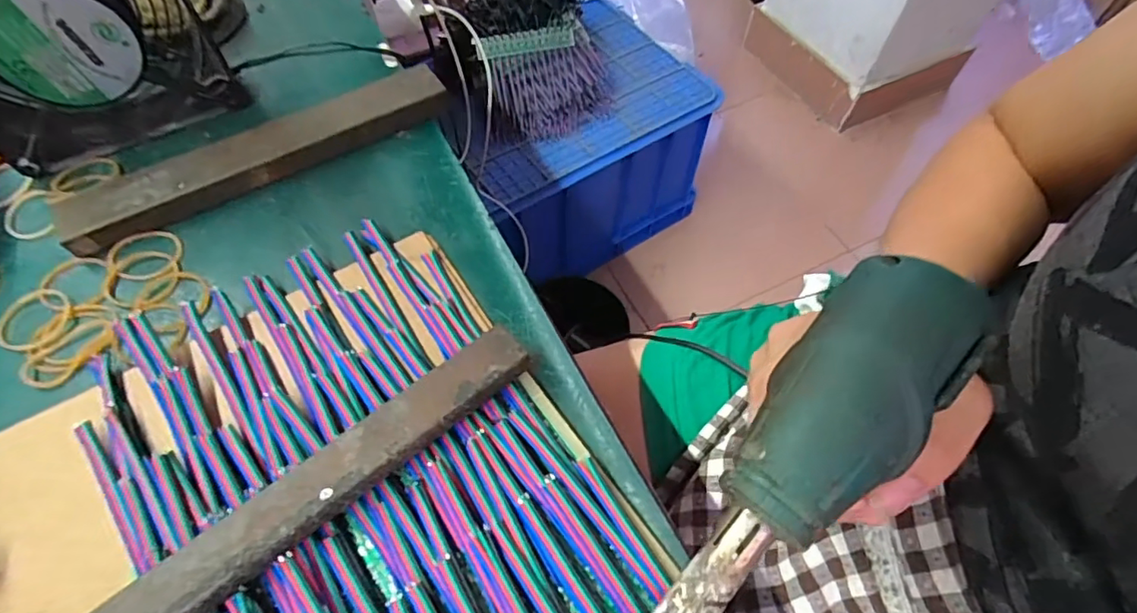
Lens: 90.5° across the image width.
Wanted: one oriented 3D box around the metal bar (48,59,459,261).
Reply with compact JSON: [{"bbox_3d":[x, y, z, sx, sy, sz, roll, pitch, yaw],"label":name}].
[{"bbox_3d":[-0.166,-0.086,0.310,0.203,0.019,0.033,-28,64,-17],"label":"metal bar"}]

